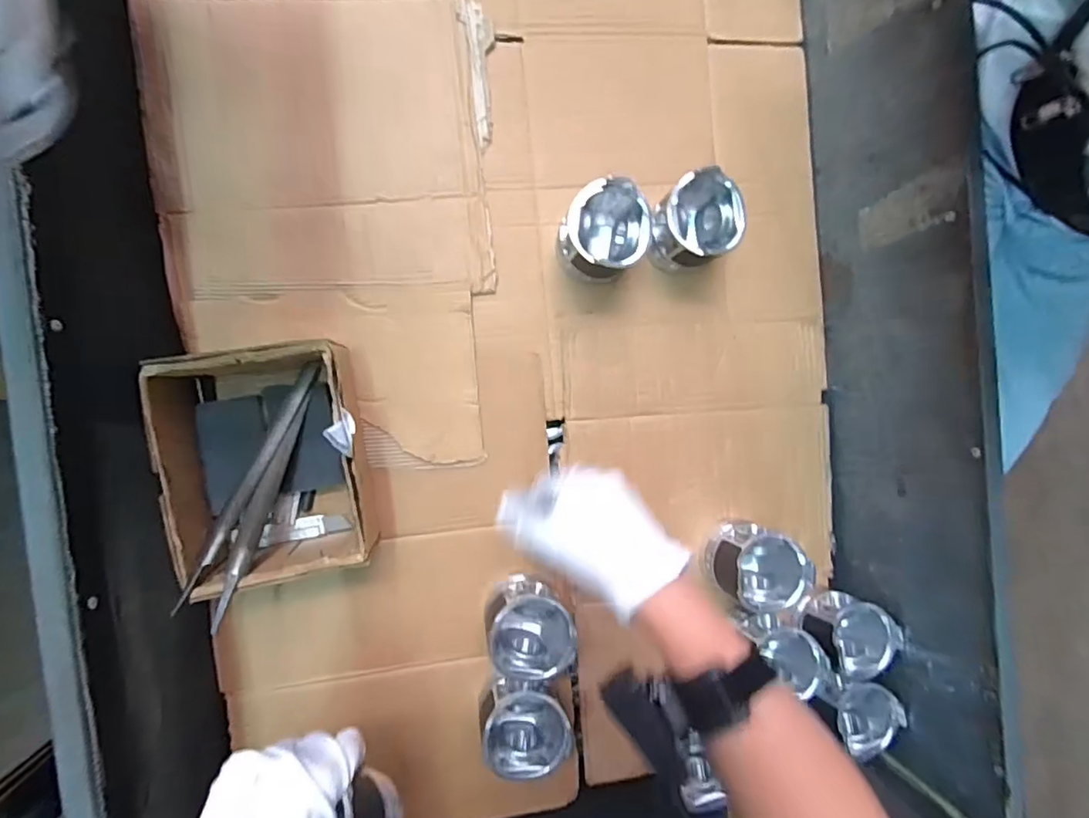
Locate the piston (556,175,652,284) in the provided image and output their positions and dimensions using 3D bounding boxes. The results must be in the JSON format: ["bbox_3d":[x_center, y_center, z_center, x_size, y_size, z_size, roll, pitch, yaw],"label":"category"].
[{"bbox_3d":[0.058,-0.176,0.565,0.086,0.077,0.082,0,92,-9],"label":"piston"}]

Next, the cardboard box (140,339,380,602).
[{"bbox_3d":[-0.247,0.051,0.511,0.156,0.102,0.203,-11,94,-9],"label":"cardboard box"}]

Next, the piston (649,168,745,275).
[{"bbox_3d":[0.153,-0.191,0.576,0.079,0.089,0.081,0,92,-9],"label":"piston"}]

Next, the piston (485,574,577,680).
[{"bbox_3d":[-0.017,0.213,0.570,0.081,0.100,0.075,0,92,-9],"label":"piston"}]

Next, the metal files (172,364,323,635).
[{"bbox_3d":[-0.257,0.066,0.503,0.039,0.019,0.237,17,65,-9],"label":"metal files"}]

